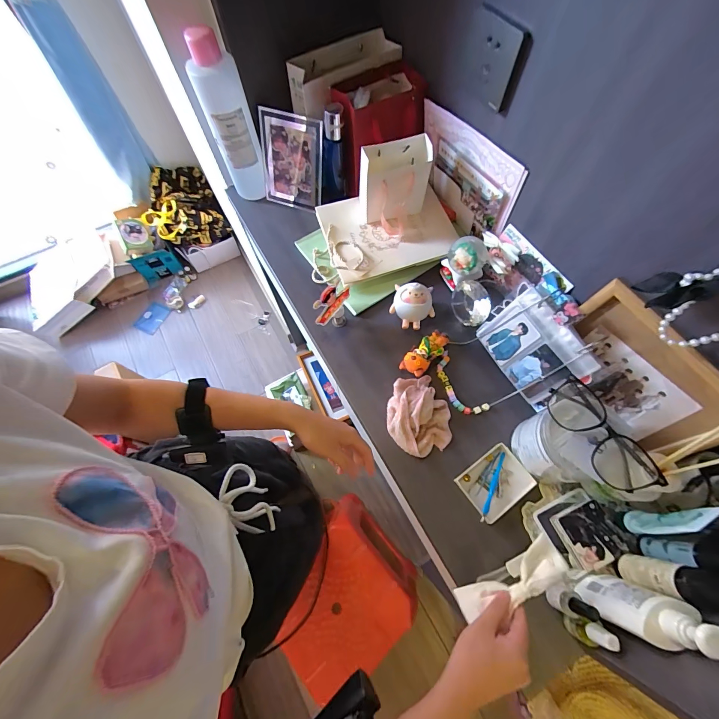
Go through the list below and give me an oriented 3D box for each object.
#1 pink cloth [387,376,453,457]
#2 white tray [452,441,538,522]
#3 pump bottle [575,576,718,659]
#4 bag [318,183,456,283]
[{"bbox_3d":[0.091,0.079,0.513,0.101,0.036,0.129,2,67,3],"label":"pink cloth"},{"bbox_3d":[0.198,0.180,0.485,0.095,0.011,0.072,-33,70,-12],"label":"white tray"},{"bbox_3d":[0.308,0.277,0.358,0.059,0.153,0.046,-35,80,-13],"label":"pump bottle"},{"bbox_3d":[0.053,-0.245,0.638,0.233,0.027,0.176,-16,67,-5],"label":"bag"}]

